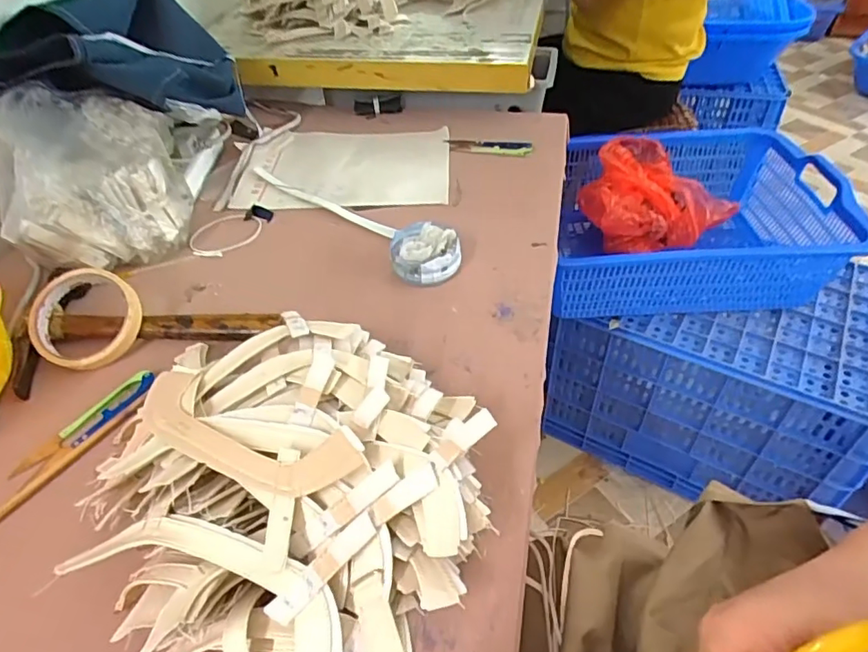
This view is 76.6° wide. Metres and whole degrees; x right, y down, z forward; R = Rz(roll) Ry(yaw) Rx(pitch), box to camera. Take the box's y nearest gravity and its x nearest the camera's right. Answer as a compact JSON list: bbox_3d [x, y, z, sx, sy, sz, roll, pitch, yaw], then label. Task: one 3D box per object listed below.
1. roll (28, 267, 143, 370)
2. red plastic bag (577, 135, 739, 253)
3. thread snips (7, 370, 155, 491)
[{"bbox_3d":[-0.308,-0.007,0.490,0.090,0.023,0.090,-35,76,-11],"label":"roll"},{"bbox_3d":[0.382,-0.236,1.026,0.236,0.132,0.223,-14,44,-13],"label":"red plastic bag"},{"bbox_3d":[-0.277,0.076,0.437,0.031,0.008,0.117,25,49,26],"label":"thread snips"}]

